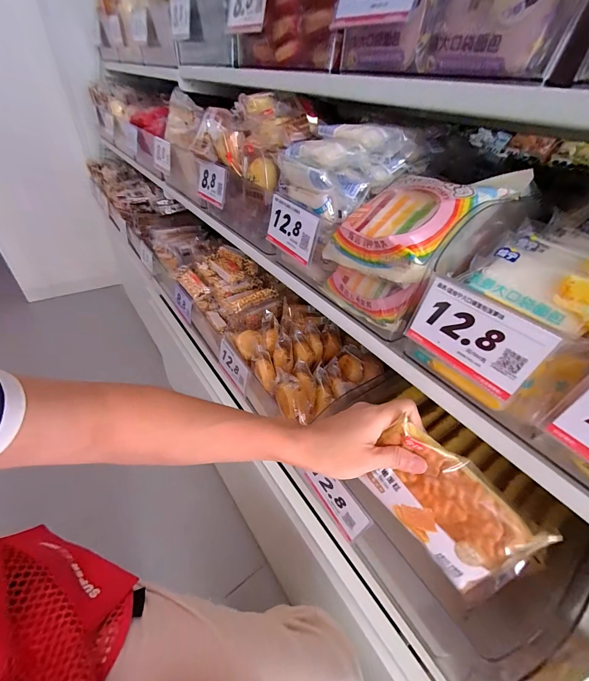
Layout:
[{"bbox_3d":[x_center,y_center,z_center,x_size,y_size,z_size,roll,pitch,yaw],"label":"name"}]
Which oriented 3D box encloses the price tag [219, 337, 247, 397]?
[{"bbox_3d":[-0.106,0.047,0.512,0.005,0.052,0.089,-11,46,-44],"label":"price tag"}]

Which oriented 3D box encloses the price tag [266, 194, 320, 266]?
[{"bbox_3d":[-0.005,-0.144,0.384,0.004,0.060,0.092,-19,48,-36],"label":"price tag"}]

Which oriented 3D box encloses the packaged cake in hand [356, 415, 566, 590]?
[{"bbox_3d":[0.134,0.160,0.291,0.142,0.105,0.032,48,21,21],"label":"packaged cake in hand"}]

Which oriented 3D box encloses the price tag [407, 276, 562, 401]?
[{"bbox_3d":[0.143,-0.003,0.239,0.004,0.060,0.093,-15,44,-36],"label":"price tag"}]

